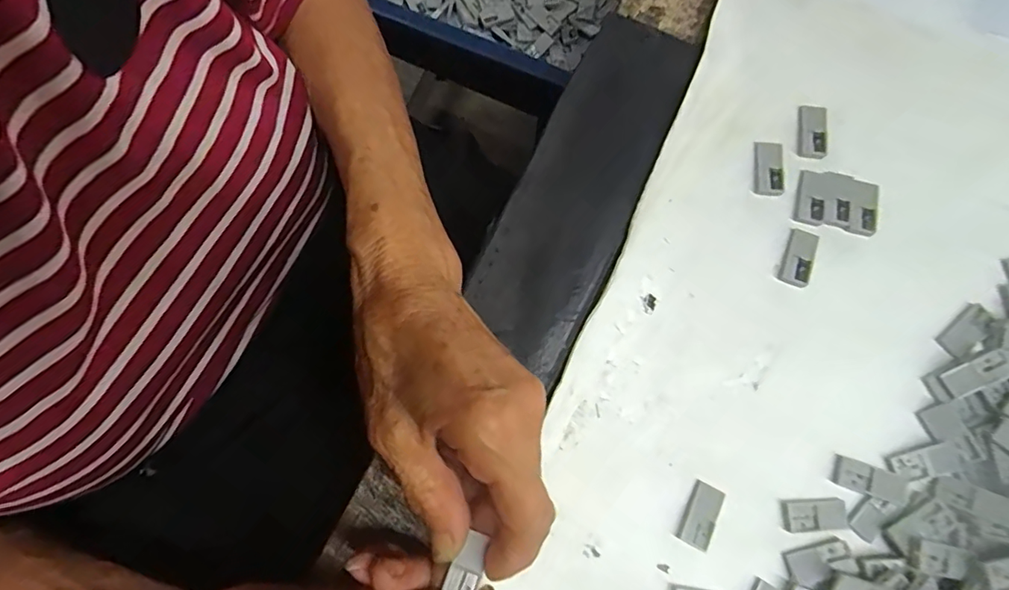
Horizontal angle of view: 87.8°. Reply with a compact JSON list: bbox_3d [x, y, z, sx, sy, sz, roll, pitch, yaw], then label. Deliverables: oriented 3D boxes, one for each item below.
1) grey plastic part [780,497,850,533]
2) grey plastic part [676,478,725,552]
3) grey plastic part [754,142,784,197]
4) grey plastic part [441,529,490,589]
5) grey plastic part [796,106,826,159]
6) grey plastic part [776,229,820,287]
[{"bbox_3d":[0.143,0.101,0.239,0.028,0.004,0.014,-5,79,-2],"label":"grey plastic part"},{"bbox_3d":[0.089,0.100,0.239,0.013,0.004,0.027,27,80,4],"label":"grey plastic part"},{"bbox_3d":[0.135,-0.065,0.269,0.013,0.005,0.028,7,79,0],"label":"grey plastic part"},{"bbox_3d":[-0.014,0.106,0.199,0.013,0.004,0.025,24,80,5],"label":"grey plastic part"},{"bbox_3d":[0.160,-0.085,0.273,0.013,0.004,0.030,8,79,1],"label":"grey plastic part"},{"bbox_3d":[0.147,-0.019,0.261,0.014,0.005,0.029,20,79,3],"label":"grey plastic part"}]

